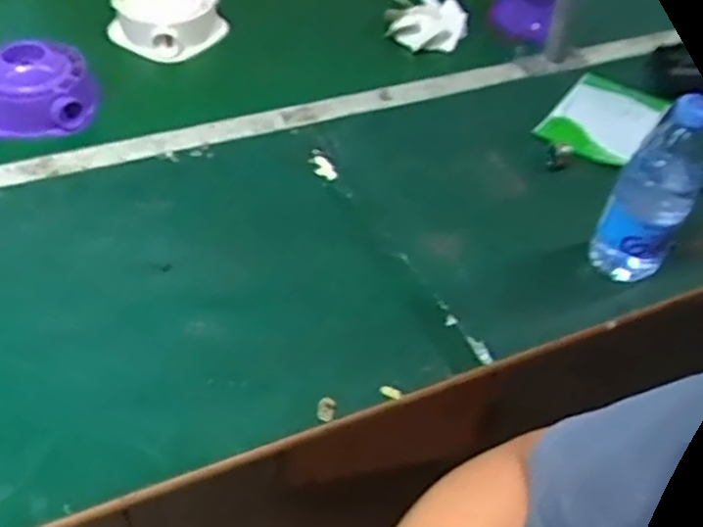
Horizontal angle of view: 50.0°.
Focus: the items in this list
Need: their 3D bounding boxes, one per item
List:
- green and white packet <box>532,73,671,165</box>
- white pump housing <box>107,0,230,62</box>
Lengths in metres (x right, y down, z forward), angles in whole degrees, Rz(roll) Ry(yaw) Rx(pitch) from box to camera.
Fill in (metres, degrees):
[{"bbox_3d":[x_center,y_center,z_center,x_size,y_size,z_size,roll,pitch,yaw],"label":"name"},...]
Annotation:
[{"bbox_3d":[0.330,-0.193,0.987,0.117,0.020,0.165,30,50,21],"label":"green and white packet"},{"bbox_3d":[-0.255,-0.349,1.044,0.137,0.071,0.121,35,52,25],"label":"white pump housing"}]

